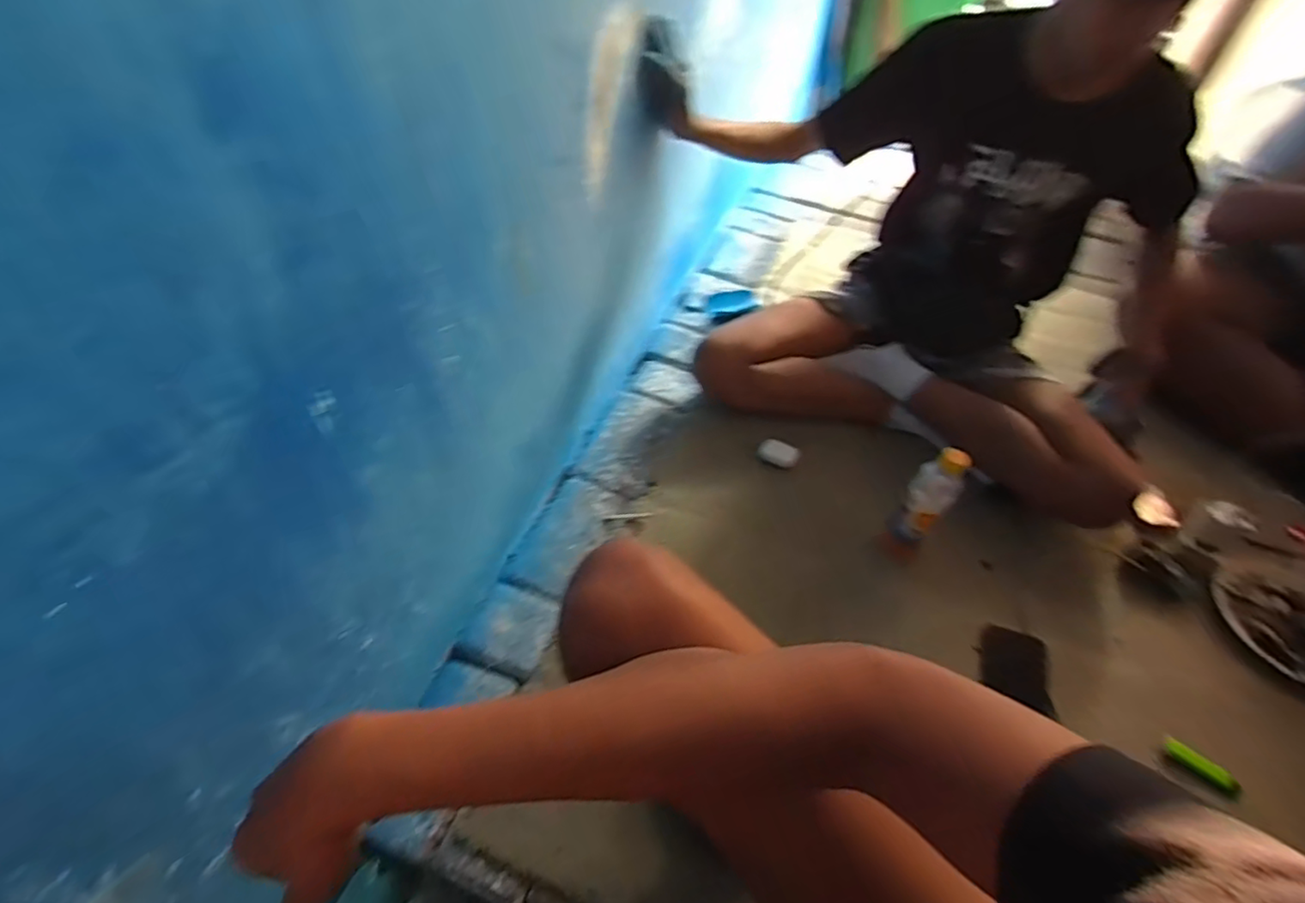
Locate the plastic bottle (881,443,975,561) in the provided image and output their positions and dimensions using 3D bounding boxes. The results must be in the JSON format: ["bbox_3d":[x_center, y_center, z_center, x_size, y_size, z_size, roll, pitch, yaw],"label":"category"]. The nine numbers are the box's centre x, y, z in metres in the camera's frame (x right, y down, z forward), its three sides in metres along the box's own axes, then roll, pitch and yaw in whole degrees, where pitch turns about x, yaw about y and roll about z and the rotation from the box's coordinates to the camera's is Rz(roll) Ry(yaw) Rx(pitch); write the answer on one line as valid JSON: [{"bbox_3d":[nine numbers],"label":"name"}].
[{"bbox_3d":[0.385,0.074,0.883,0.059,0.187,0.058,31,53,23],"label":"plastic bottle"}]

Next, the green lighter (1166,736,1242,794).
[{"bbox_3d":[0.651,0.372,0.737,0.077,0.011,0.026,36,55,26],"label":"green lighter"}]

